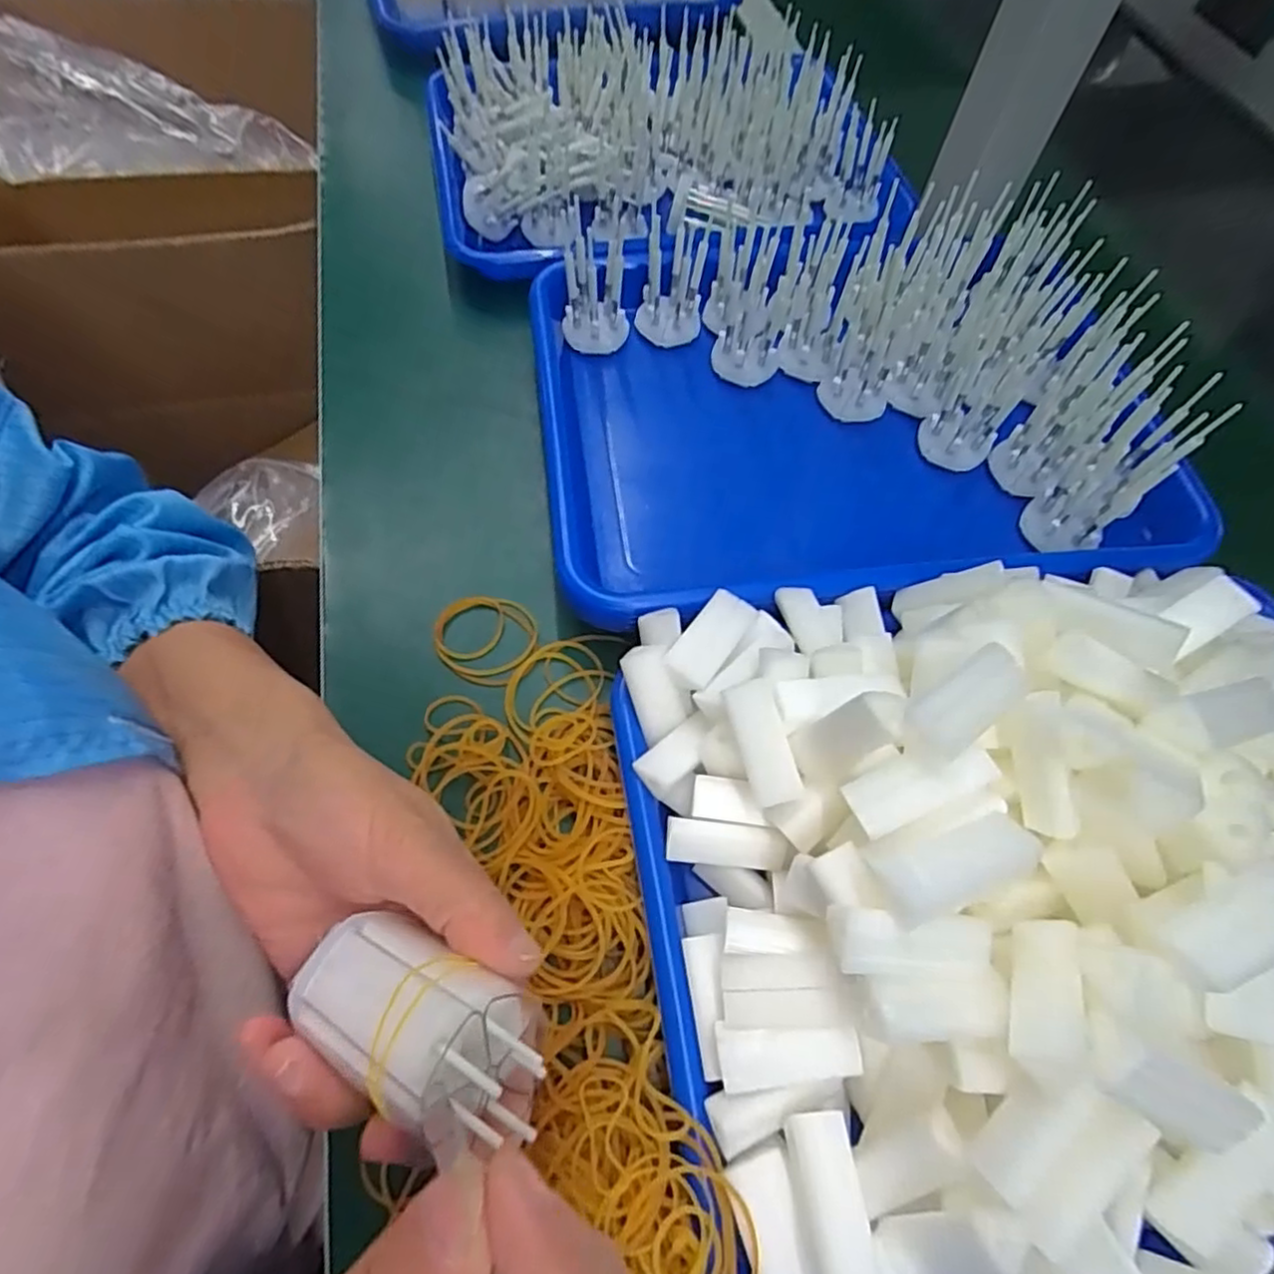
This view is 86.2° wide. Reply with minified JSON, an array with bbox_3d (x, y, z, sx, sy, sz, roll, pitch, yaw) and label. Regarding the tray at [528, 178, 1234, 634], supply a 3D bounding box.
[{"bbox_3d":[0.115,-0.130,0.373,0.334,0.083,0.250,-5,62,-7],"label":"tray"}]

